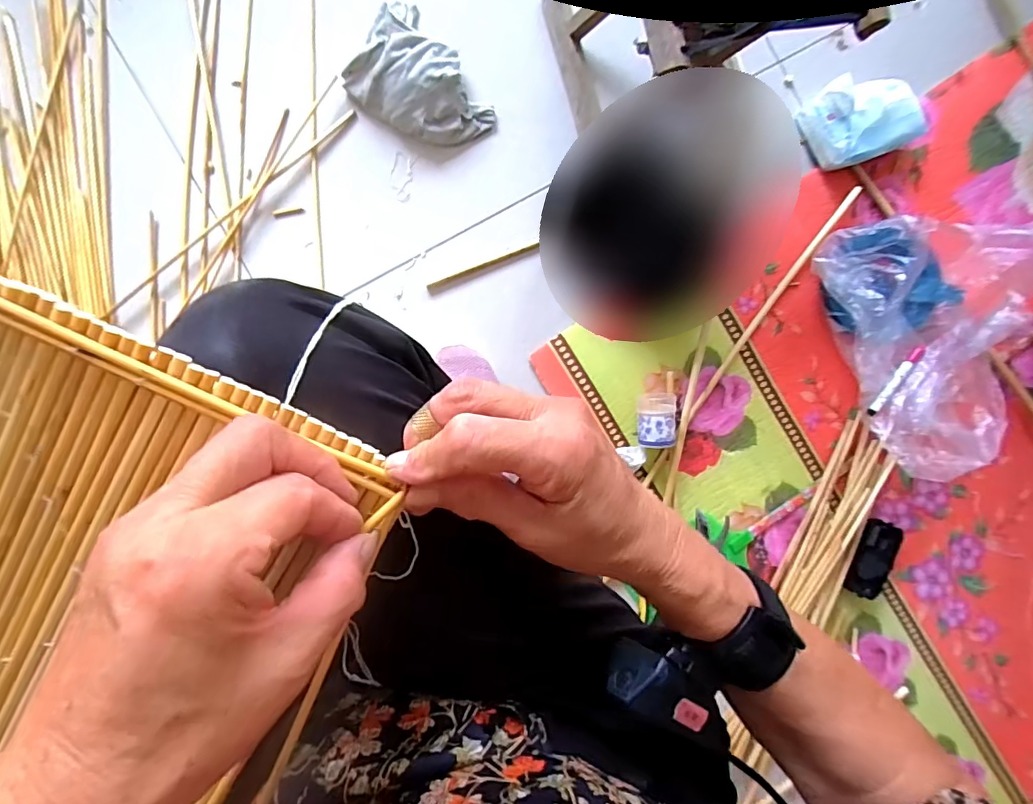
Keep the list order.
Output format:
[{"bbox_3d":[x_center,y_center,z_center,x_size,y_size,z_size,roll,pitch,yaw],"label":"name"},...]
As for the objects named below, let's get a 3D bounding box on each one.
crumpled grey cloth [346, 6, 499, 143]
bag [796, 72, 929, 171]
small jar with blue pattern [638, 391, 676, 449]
[{"bbox_3d":[-0.137,-0.415,0.657,0.137,0.054,0.205,-40,93,-1],"label":"crumpled grey cloth"},{"bbox_3d":[0.464,-0.375,0.675,0.136,0.065,0.102,-14,92,-3],"label":"bag"},{"bbox_3d":[0.188,0.026,0.683,0.057,0.046,0.072,-5,92,-4],"label":"small jar with blue pattern"}]

